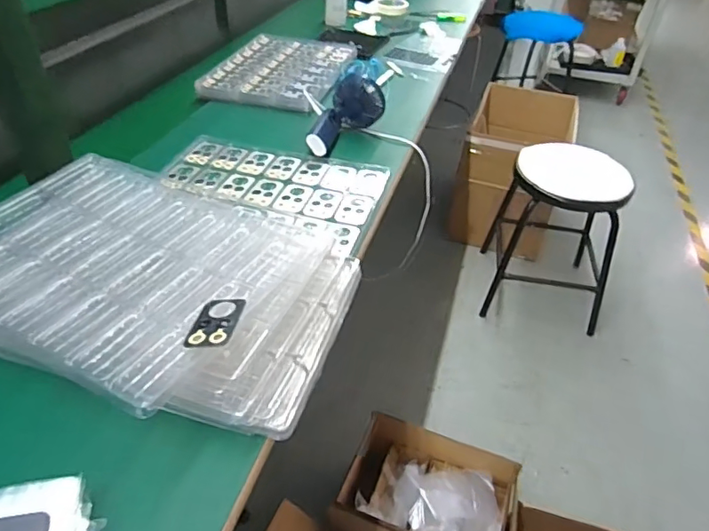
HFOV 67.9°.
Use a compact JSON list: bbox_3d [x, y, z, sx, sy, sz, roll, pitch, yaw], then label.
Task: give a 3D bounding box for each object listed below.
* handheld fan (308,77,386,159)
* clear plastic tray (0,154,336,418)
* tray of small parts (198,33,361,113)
[{"bbox_3d":[-0.008,-0.237,0.848,0.090,0.071,0.187,11,41,9],"label":"handheld fan"},{"bbox_3d":[-0.221,-0.012,0.520,0.317,0.025,0.260,21,44,20],"label":"clear plastic tray"},{"bbox_3d":[-0.140,-0.398,1.061,0.238,0.025,0.323,11,41,9],"label":"tray of small parts"}]

